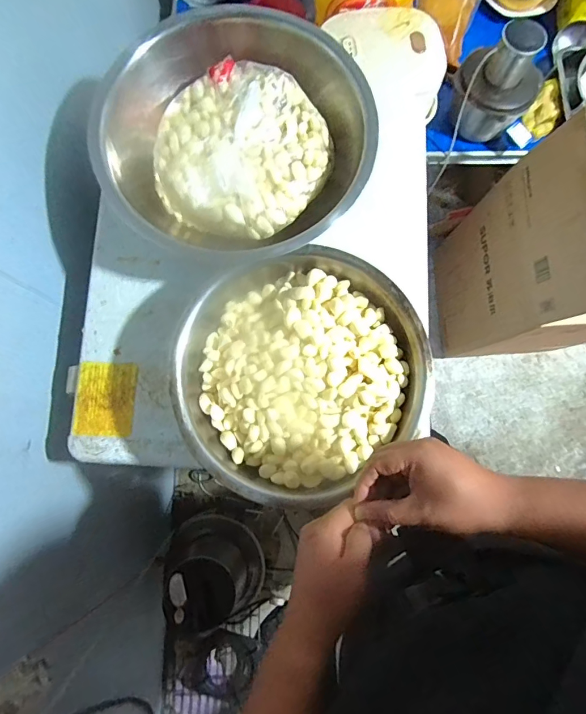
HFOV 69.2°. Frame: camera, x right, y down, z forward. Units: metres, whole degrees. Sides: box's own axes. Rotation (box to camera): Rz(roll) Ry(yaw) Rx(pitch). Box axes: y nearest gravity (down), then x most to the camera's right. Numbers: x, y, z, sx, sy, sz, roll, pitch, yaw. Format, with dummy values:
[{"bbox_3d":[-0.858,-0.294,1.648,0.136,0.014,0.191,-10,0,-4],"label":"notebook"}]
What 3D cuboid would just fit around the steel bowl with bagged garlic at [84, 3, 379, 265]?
[{"bbox_3d":[-0.059,-0.314,0.602,0.334,0.154,0.334,0,80,0],"label":"steel bowl with bagged garlic"}]

